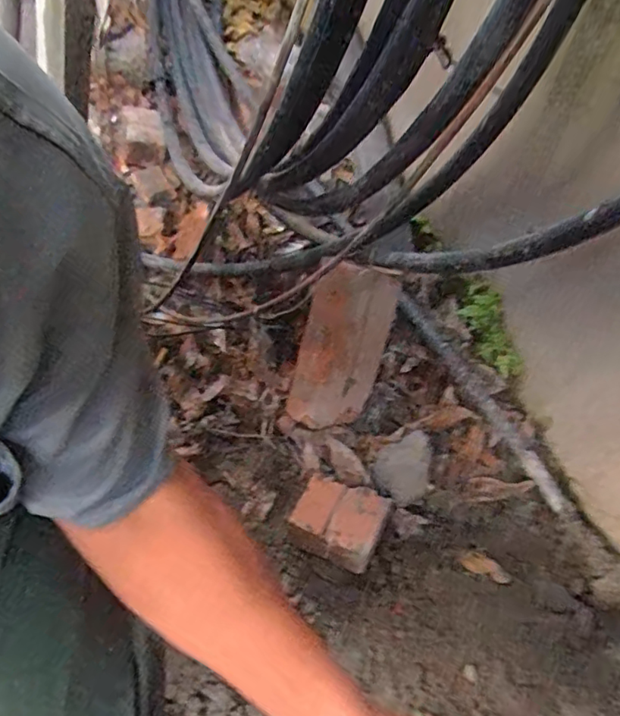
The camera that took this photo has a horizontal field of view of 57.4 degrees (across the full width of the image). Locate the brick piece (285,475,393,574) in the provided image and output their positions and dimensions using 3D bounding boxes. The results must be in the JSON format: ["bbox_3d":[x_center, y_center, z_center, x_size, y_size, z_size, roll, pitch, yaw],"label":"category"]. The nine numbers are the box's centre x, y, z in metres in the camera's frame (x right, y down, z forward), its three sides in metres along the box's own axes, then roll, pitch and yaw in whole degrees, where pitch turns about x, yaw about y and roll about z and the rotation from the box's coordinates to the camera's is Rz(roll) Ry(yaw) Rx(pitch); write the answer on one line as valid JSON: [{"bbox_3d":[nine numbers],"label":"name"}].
[{"bbox_3d":[0.031,0.182,0.633,0.099,0.053,0.088,23,61,10],"label":"brick piece"}]

